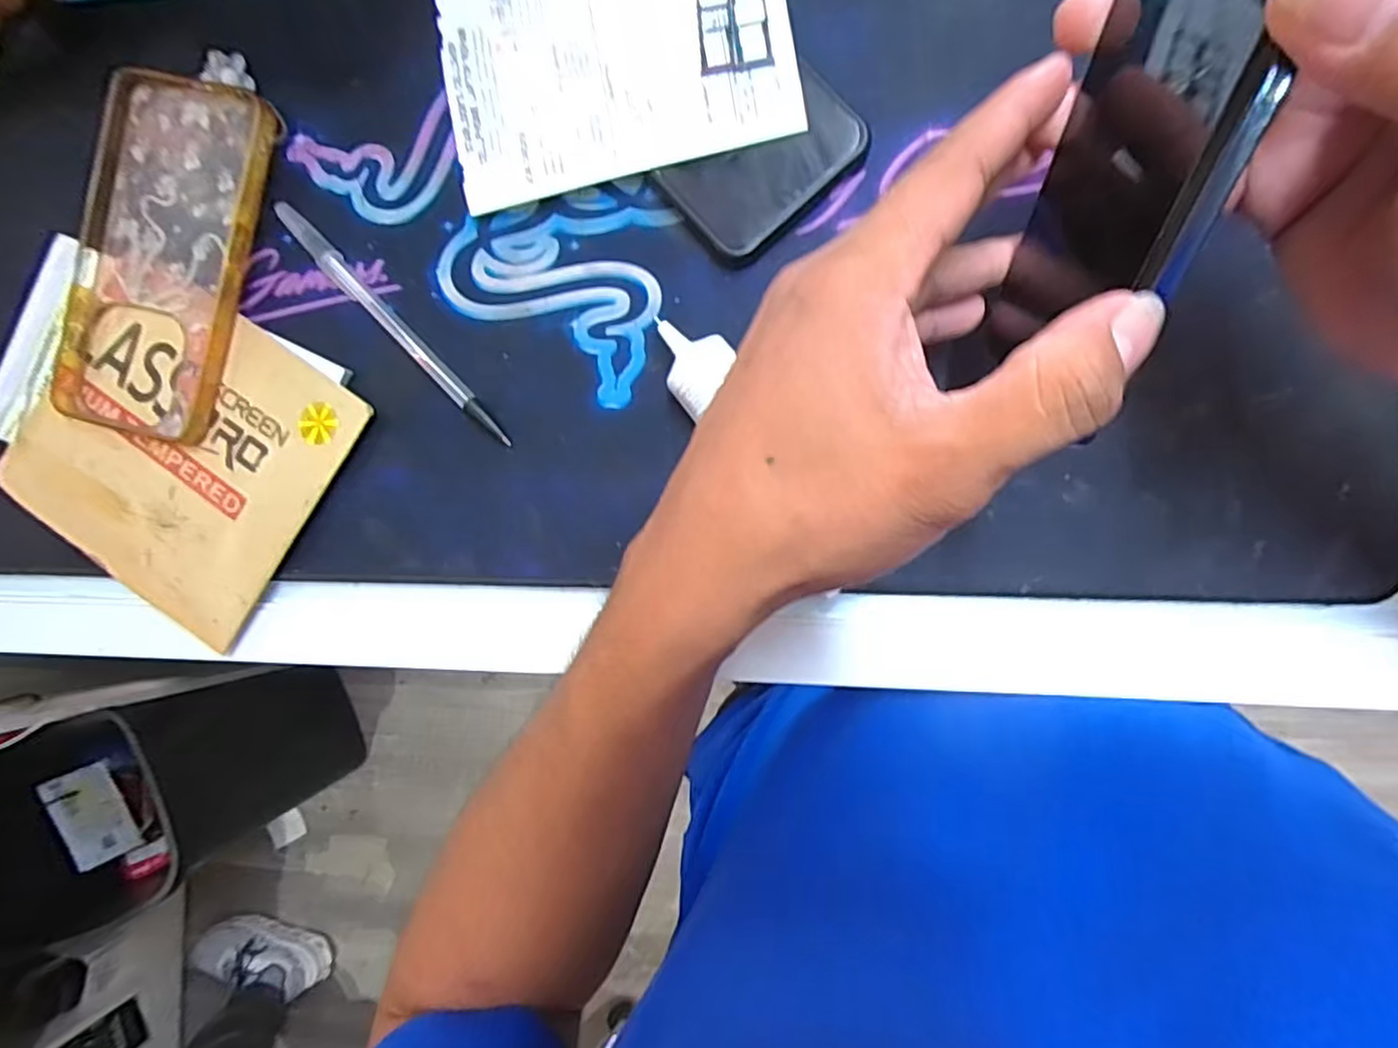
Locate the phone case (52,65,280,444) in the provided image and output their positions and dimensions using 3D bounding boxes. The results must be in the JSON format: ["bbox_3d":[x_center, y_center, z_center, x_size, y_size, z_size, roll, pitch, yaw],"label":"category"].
[{"bbox_3d":[-0.259,-0.128,0.330,0.088,0.018,0.166,16,90,8],"label":"phone case"}]

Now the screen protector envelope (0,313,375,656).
[{"bbox_3d":[-0.250,-0.037,0.329,0.152,0.011,0.137,33,93,8],"label":"screen protector envelope"}]

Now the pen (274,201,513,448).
[{"bbox_3d":[-0.143,-0.094,0.318,0.010,0.005,0.159,-44,83,4],"label":"pen"}]

